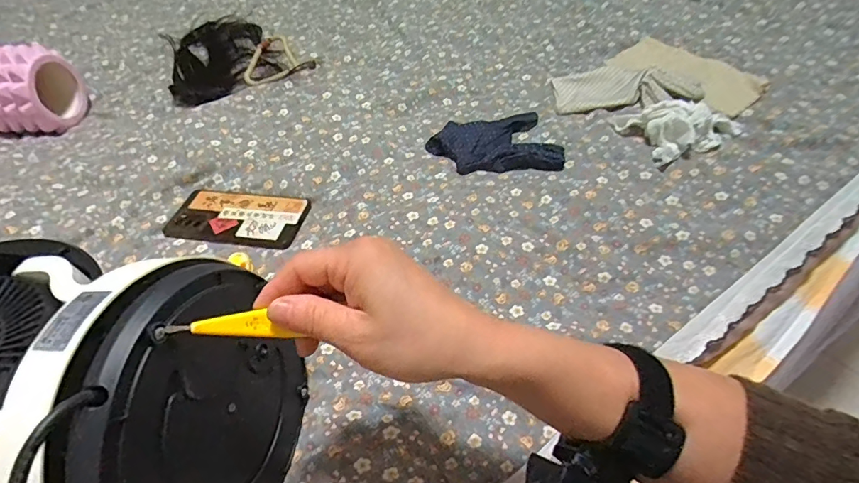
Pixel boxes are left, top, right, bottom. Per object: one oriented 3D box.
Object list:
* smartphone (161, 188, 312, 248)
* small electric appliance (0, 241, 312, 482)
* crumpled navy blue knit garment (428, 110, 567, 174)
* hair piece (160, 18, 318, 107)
[{"bbox_3d":[-0.231,-0.031,0.551,0.166,0.008,0.082,5,50,9],"label":"smartphone"},{"bbox_3d":[-0.271,0.102,0.321,0.317,0.184,0.179,13,52,10],"label":"small electric appliance"},{"bbox_3d":[0.083,-0.133,0.584,0.163,0.019,0.108,1,49,6],"label":"crumpled navy blue knit garment"},{"bbox_3d":[-0.355,-0.320,0.807,0.214,0.033,0.282,-29,53,-19],"label":"hair piece"}]

